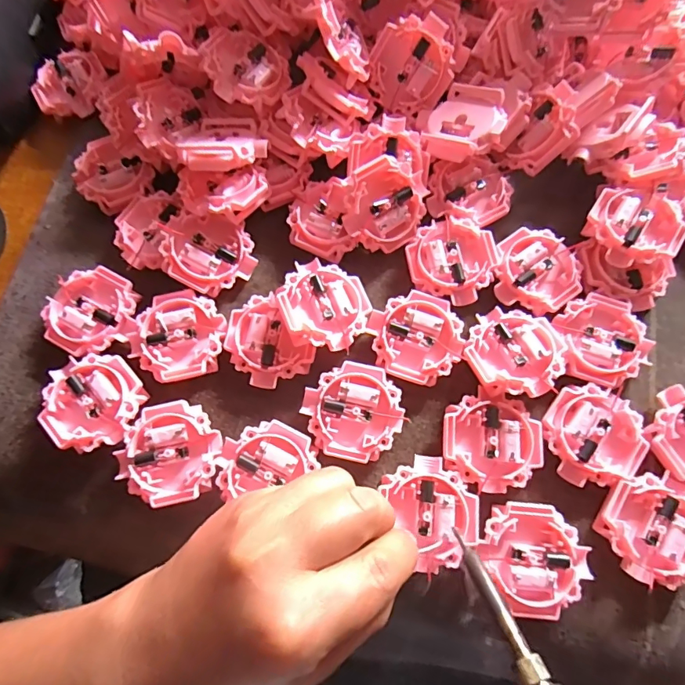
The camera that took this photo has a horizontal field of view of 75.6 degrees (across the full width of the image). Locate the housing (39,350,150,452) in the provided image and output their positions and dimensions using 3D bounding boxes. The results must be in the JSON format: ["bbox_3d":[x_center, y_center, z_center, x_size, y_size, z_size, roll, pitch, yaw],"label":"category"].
[{"bbox_3d":[-0.140,0.034,0.250,0.051,0.014,0.052,15,75,5],"label":"housing"}]

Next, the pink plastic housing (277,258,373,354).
[{"bbox_3d":[-0.010,-0.022,0.254,0.048,0.013,0.051,15,75,5],"label":"pink plastic housing"}]

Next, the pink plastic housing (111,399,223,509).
[{"bbox_3d":[-0.094,0.061,0.242,0.054,0.016,0.051,0,74,0],"label":"pink plastic housing"}]

